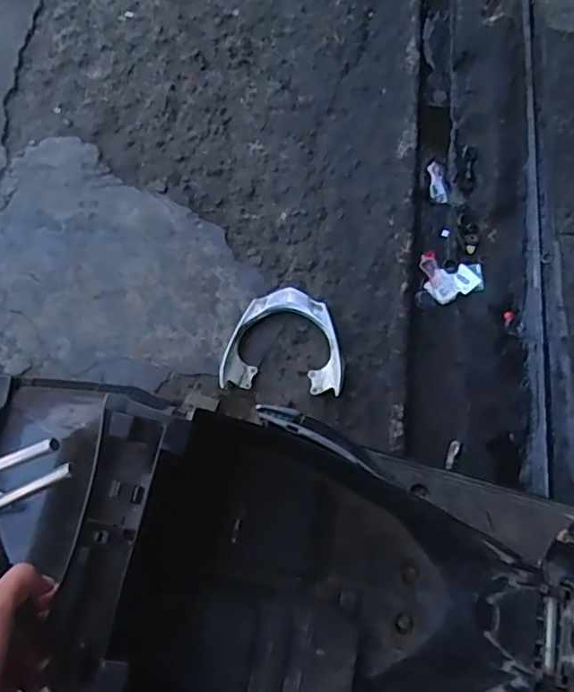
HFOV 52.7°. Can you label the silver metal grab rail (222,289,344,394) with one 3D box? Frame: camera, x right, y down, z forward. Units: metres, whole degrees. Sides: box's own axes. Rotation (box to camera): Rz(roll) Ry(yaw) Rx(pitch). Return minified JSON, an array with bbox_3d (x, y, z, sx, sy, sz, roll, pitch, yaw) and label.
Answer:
[{"bbox_3d":[-0.009,-0.018,1.300,0.264,0.039,0.253,2,72,2],"label":"silver metal grab rail"}]

